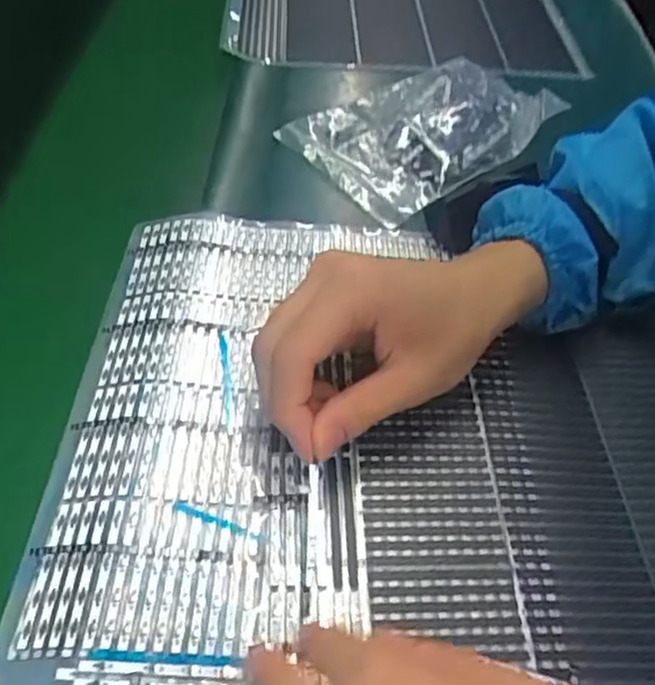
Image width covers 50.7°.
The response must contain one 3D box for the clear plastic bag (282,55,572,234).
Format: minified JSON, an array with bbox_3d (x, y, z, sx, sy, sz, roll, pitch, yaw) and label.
[{"bbox_3d":[0.074,-0.161,0.506,0.185,0.015,0.127,-31,57,-26],"label":"clear plastic bag"}]

